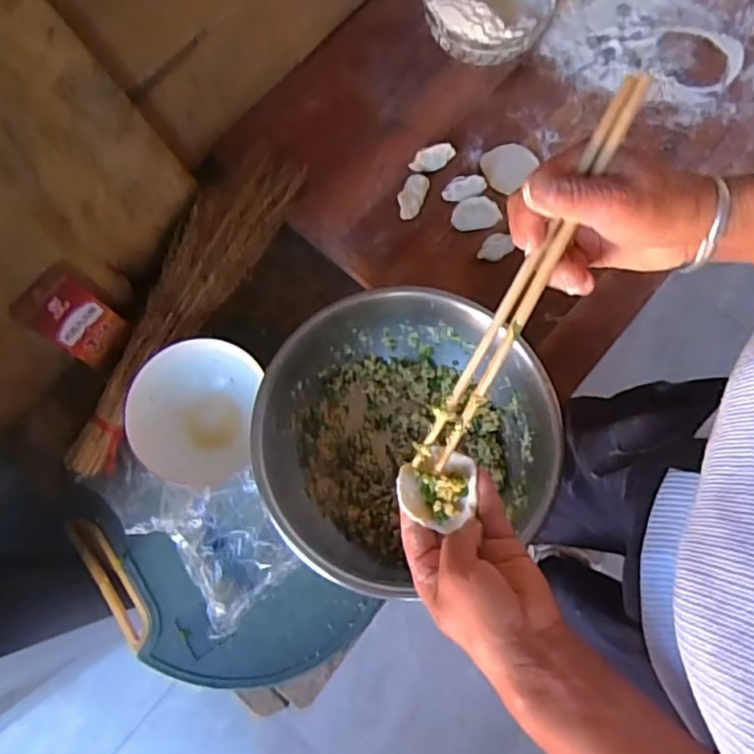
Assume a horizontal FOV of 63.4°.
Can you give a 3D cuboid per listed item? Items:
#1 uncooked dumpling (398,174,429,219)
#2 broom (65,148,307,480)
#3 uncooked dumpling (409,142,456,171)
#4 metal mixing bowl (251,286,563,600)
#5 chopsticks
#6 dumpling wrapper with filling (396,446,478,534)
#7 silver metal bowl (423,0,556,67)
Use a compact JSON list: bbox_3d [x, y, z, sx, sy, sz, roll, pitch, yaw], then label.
[{"bbox_3d":[0.038,-0.197,0.666,0.024,0.025,0.054,21,78,4],"label":"uncooked dumpling"},{"bbox_3d":[-0.203,-0.078,0.633,0.080,0.048,0.394,30,79,6],"label":"broom"},{"bbox_3d":[0.062,-0.242,0.675,0.052,0.021,0.020,-17,78,-4],"label":"uncooked dumpling"},{"bbox_3d":[0.022,0.053,0.583,0.263,0.109,0.241,0,77,0],"label":"metal mixing bowl"},{"bbox_3d":[0.089,-0.053,0.367,0.018,0.015,0.255,28,105,6],"label":"chopsticks"},{"bbox_3d":[0.041,0.075,0.425,0.051,0.013,0.052,10,77,2],"label":"dumpling wrapper with filling"},{"bbox_3d":[0.124,-0.422,0.689,0.138,0.084,0.143,0,77,0],"label":"silver metal bowl"}]

